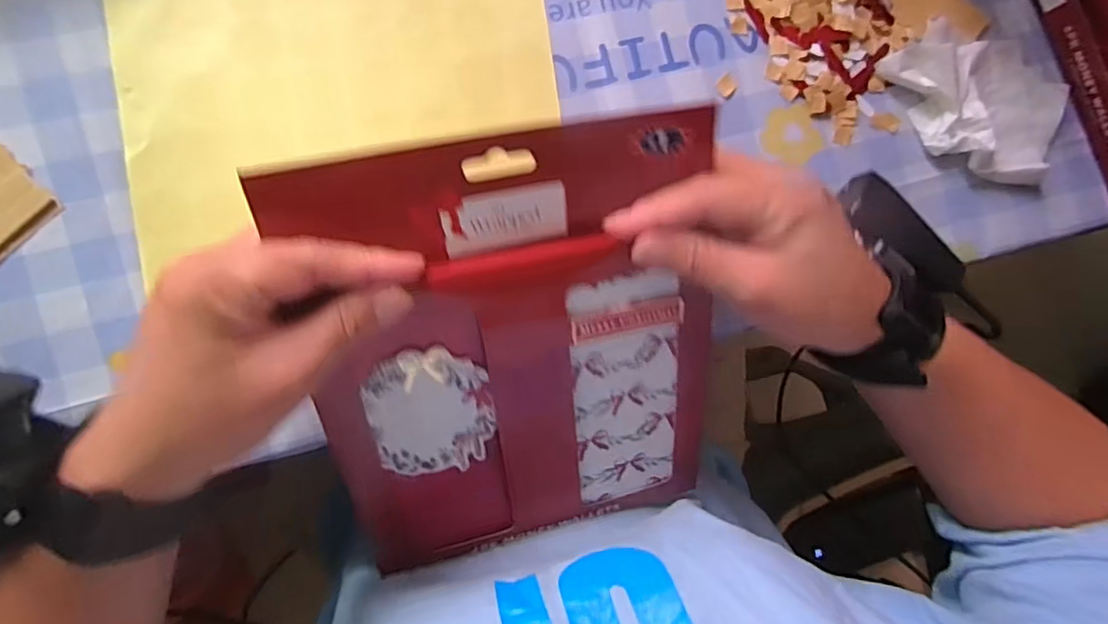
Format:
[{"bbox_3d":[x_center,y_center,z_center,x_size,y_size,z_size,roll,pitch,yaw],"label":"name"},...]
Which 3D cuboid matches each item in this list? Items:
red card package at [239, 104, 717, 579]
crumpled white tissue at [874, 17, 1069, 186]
[{"bbox_3d":[-0.011,0.029,0.291,0.190,0.014,0.224,-12,118,-13],"label":"red card package"},{"bbox_3d":[0.248,-0.121,0.348,0.114,0.020,0.083,1,89,-9],"label":"crumpled white tissue"}]

